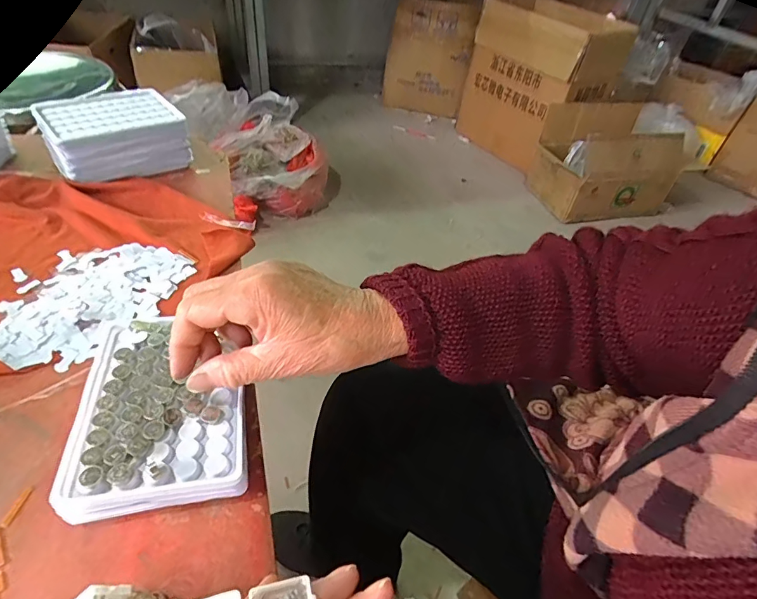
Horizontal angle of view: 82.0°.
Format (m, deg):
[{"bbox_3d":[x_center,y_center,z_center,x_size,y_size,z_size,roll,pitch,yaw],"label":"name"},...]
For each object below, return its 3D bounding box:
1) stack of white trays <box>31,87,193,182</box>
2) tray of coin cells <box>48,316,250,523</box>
[{"bbox_3d":[-0.300,-0.188,0.498,0.136,0.052,0.104,-28,54,-31],"label":"stack of white trays"},{"bbox_3d":[-0.135,0.069,0.282,0.095,0.030,0.127,-5,45,-13],"label":"tray of coin cells"}]

